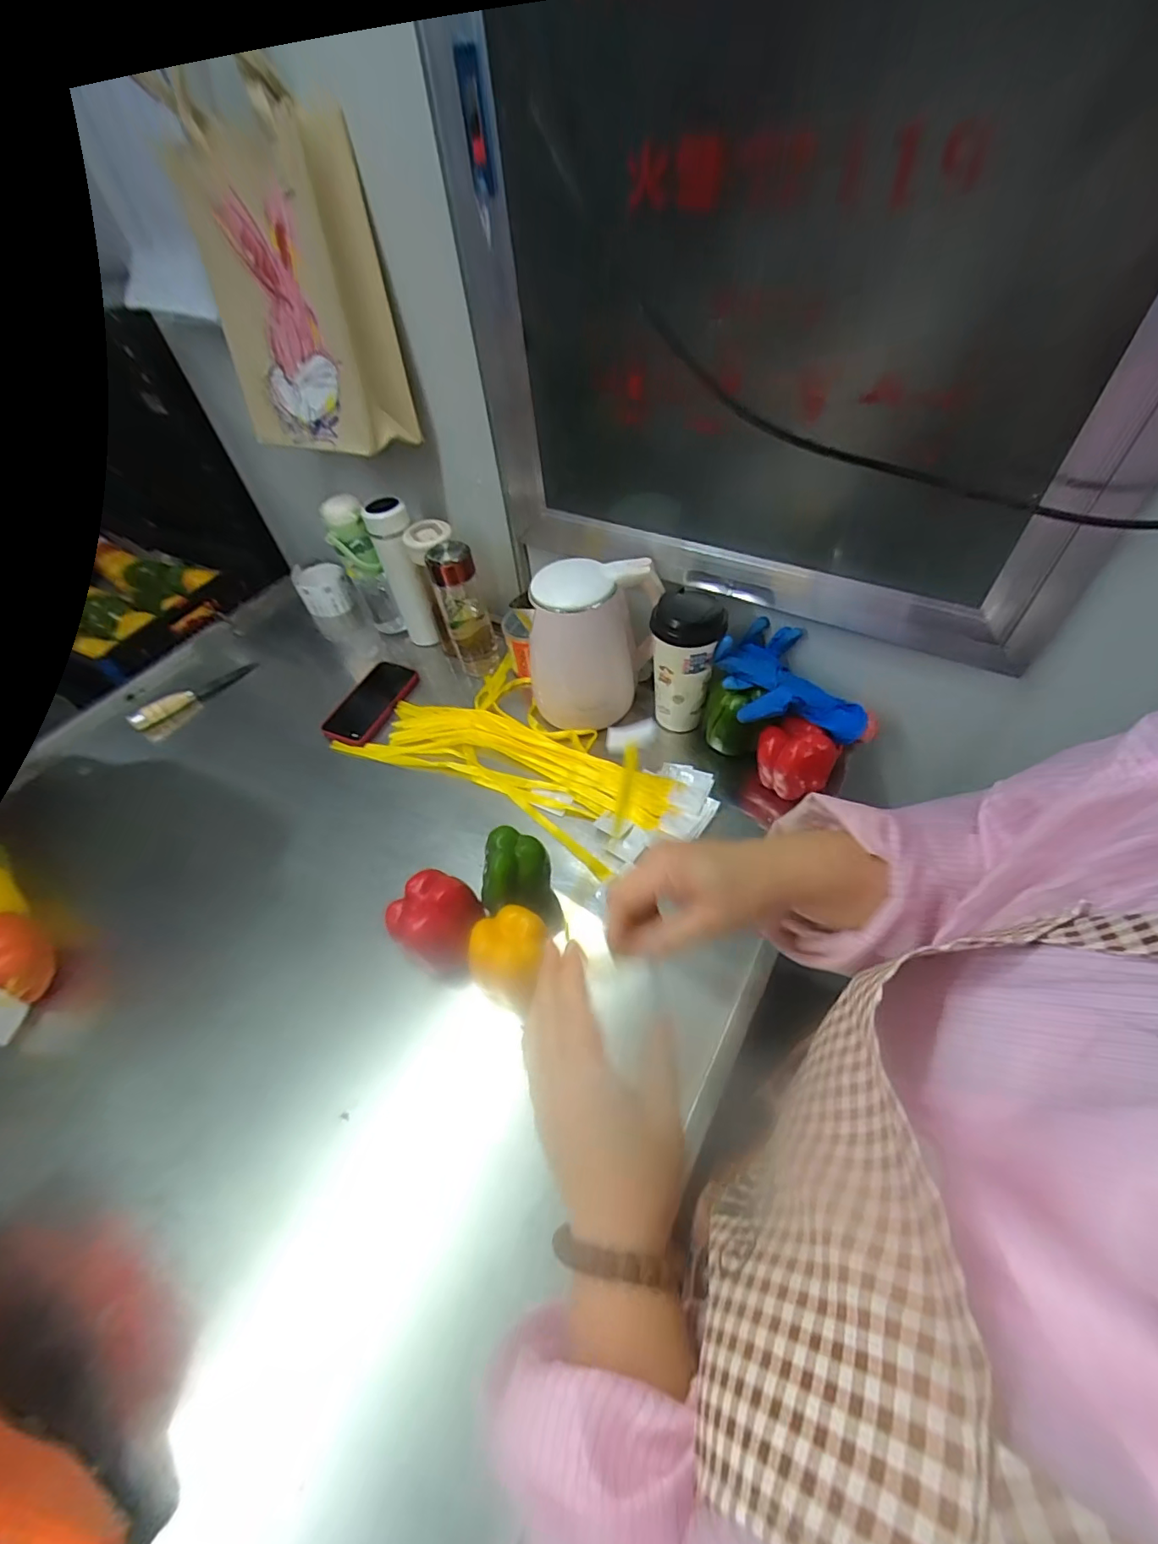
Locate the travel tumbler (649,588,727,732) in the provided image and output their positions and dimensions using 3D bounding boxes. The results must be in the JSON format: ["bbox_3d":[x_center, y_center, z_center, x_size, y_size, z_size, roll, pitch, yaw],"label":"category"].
[{"bbox_3d":[0.138,-0.141,0.711,0.085,0.178,0.086,7,53,11],"label":"travel tumbler"}]

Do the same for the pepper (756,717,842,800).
[{"bbox_3d":[0.258,-0.019,0.653,0.091,0.074,0.066,36,63,29],"label":"pepper"}]

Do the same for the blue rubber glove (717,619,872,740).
[{"bbox_3d":[0.249,-0.101,0.649,0.110,0.063,0.185,-32,56,-19],"label":"blue rubber glove"}]

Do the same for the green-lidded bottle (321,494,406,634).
[{"bbox_3d":[-0.341,-0.329,0.883,0.087,0.221,0.071,5,52,10],"label":"green-lidded bottle"}]

